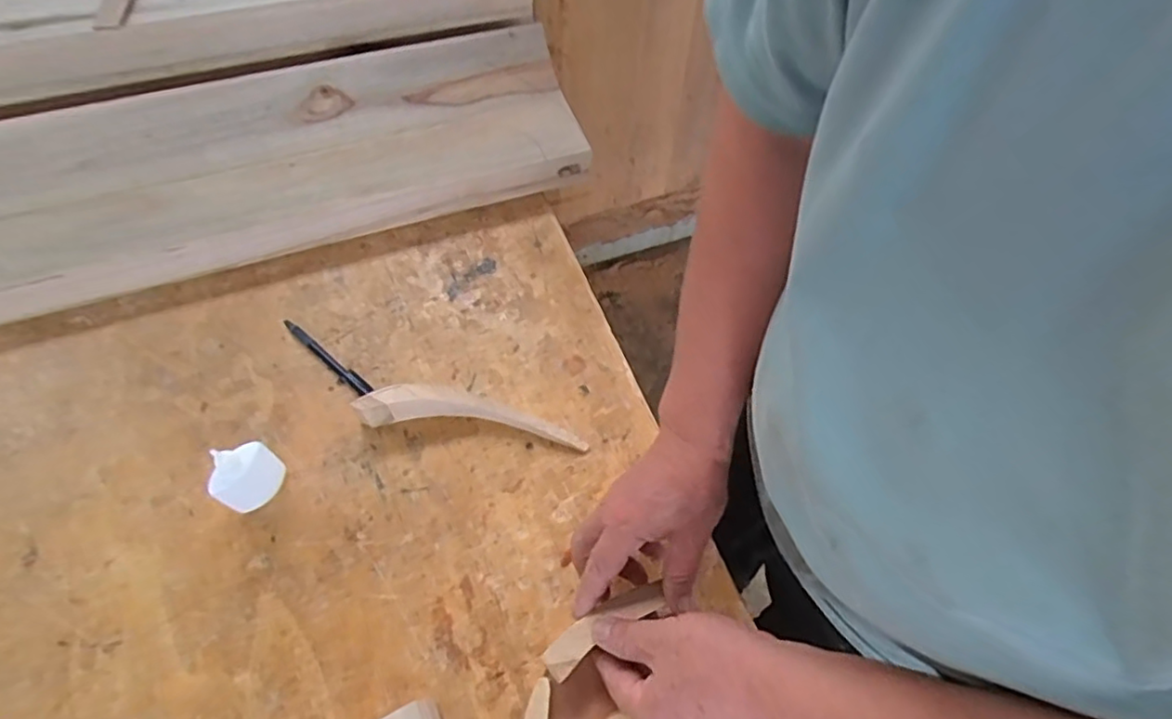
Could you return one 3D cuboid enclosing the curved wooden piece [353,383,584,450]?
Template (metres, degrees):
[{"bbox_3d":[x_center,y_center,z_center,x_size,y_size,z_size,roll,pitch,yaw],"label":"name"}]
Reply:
[{"bbox_3d":[-0.099,0.048,0.560,0.197,0.043,0.033,5,61,0],"label":"curved wooden piece"}]

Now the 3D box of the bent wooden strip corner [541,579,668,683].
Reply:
[{"bbox_3d":[0.014,0.194,0.456,0.097,0.012,0.026,-26,66,-18],"label":"bent wooden strip corner"}]

